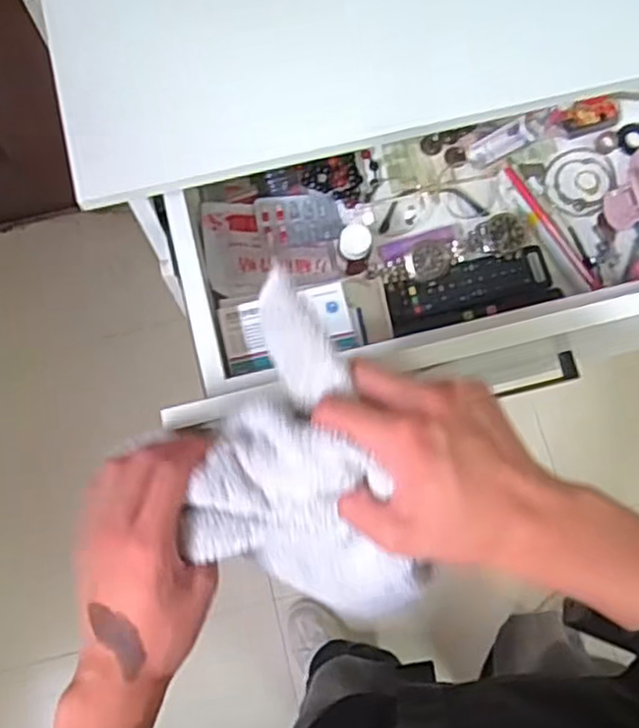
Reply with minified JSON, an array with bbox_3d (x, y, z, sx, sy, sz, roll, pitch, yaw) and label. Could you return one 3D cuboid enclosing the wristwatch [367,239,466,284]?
[{"bbox_3d":[0.092,-0.095,0.685,0.090,0.023,0.034,-18,75,-5],"label":"wristwatch"}]

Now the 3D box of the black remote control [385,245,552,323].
[{"bbox_3d":[0.139,-0.074,0.690,0.150,0.013,0.042,-13,74,-4],"label":"black remote control"}]

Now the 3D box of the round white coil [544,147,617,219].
[{"bbox_3d":[0.255,-0.180,0.726,0.062,0.005,0.078,39,77,10],"label":"round white coil"}]

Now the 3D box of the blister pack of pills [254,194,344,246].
[{"bbox_3d":[-0.020,-0.139,0.710,0.081,0.004,0.049,-6,75,-15],"label":"blister pack of pills"}]

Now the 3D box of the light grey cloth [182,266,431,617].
[{"bbox_3d":[-0.019,0.069,0.425,0.108,0.134,0.178,-25,75,-7],"label":"light grey cloth"}]

